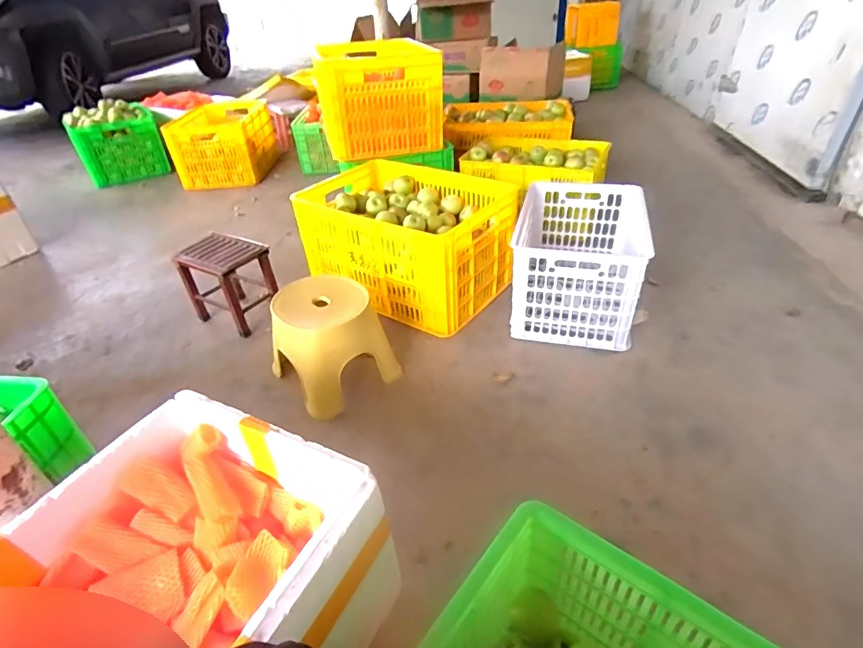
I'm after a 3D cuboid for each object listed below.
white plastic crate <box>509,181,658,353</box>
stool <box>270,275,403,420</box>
[{"bbox_3d":[0.434,-0.202,1.398,0.337,0.260,0.481,8,38,15],"label":"white plastic crate"},{"bbox_3d":[-0.256,0.040,1.179,0.251,0.240,0.249,-26,42,-27],"label":"stool"}]

